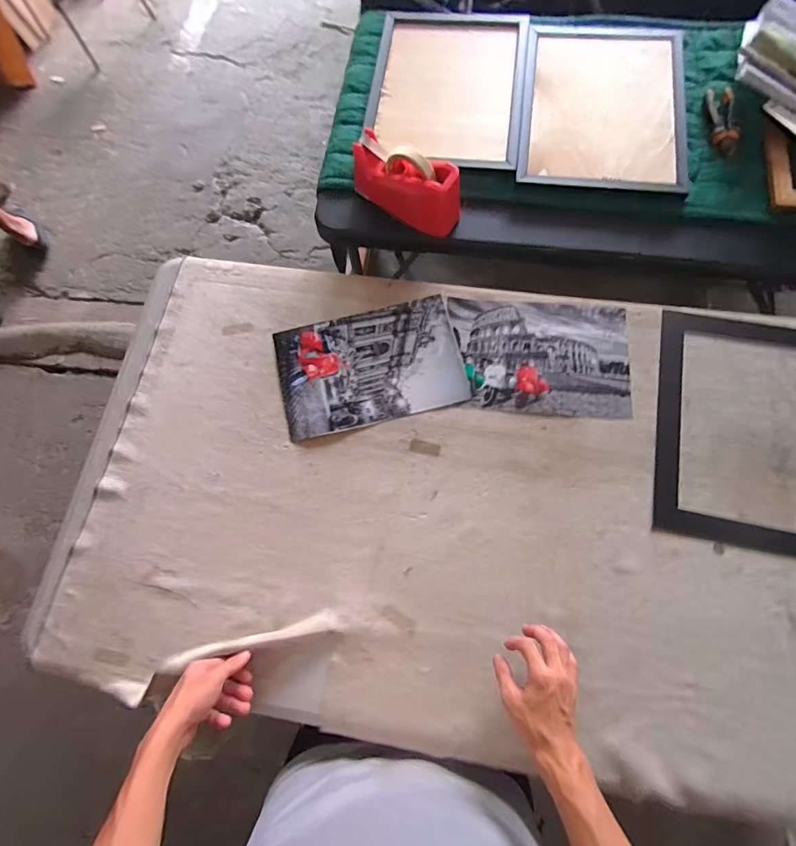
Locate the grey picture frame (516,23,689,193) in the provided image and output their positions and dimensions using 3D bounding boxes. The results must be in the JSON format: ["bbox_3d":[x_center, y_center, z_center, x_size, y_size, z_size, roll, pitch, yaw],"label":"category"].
[{"bbox_3d":[0.409,-0.653,0.828,0.306,0.019,0.433,7,74,5],"label":"grey picture frame"}]

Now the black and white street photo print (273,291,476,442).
[{"bbox_3d":[-0.047,-0.098,0.706,0.301,0.007,0.200,-13,75,-3],"label":"black and white street photo print"}]

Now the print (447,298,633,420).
[{"bbox_3d":[0.238,-0.112,0.696,0.289,0.008,0.202,5,72,4],"label":"print"}]

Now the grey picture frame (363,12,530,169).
[{"bbox_3d":[0.103,-0.706,0.860,0.309,0.025,0.454,7,74,5],"label":"grey picture frame"}]

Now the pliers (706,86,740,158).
[{"bbox_3d":[0.630,-0.587,0.804,0.045,0.021,0.161,2,72,3],"label":"pliers"}]

